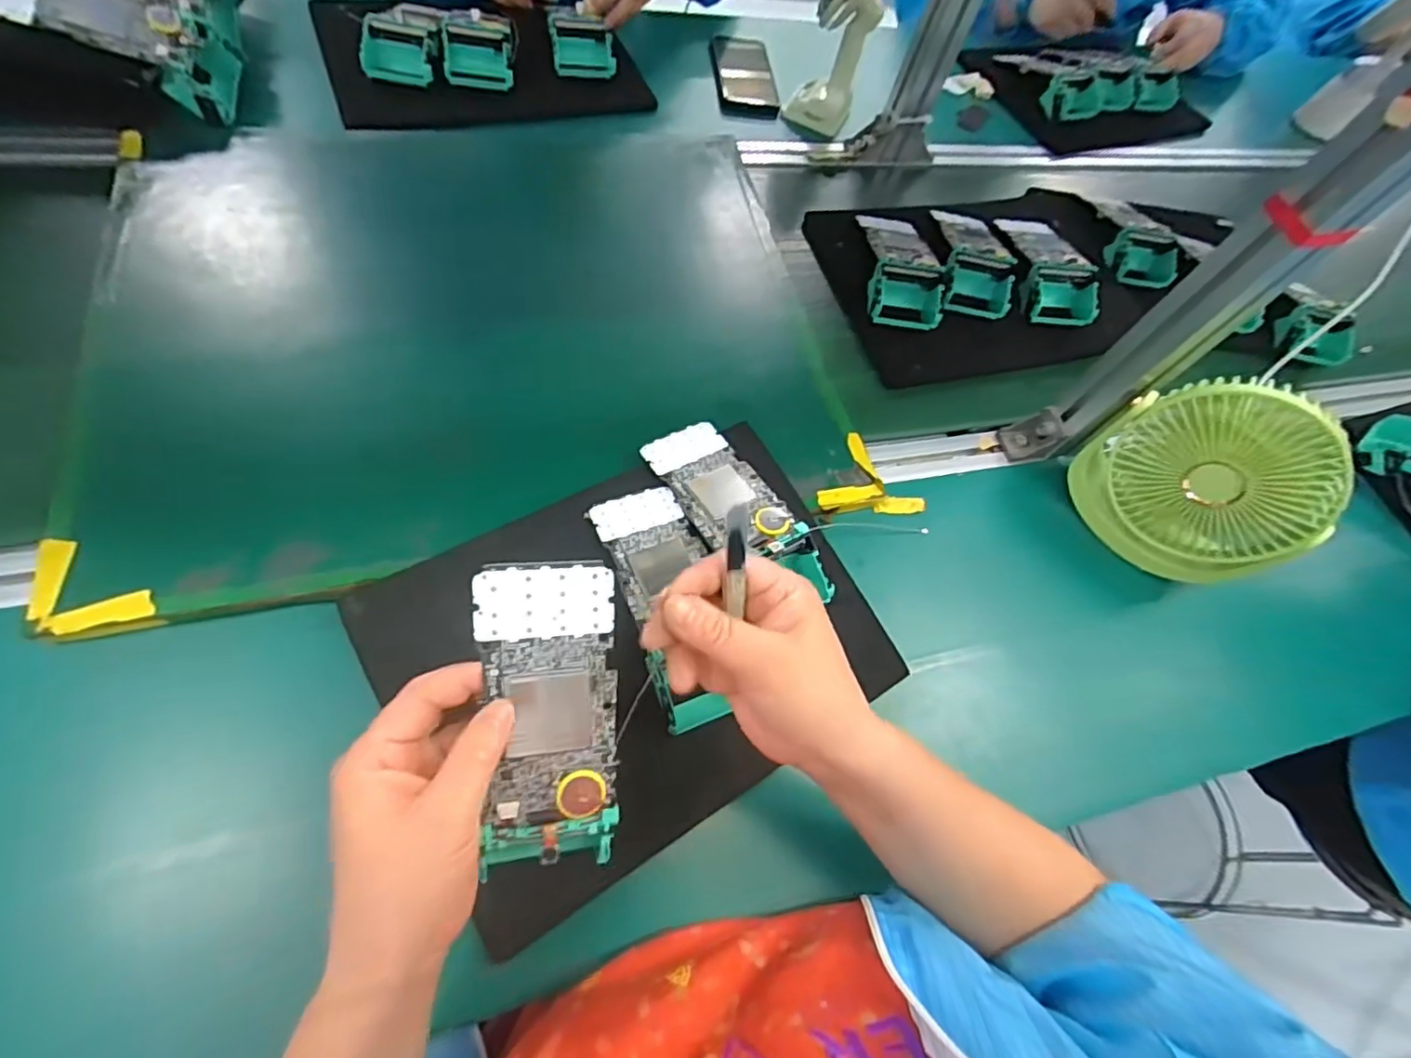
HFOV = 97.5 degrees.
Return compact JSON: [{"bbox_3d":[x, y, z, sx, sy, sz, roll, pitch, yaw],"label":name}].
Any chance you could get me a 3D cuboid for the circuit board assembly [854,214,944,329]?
[{"bbox_3d":[0.204,-0.289,0.661,0.073,0.051,0.173,2,55,-3],"label":"circuit board assembly"}]

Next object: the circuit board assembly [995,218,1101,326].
[{"bbox_3d":[0.380,-0.299,0.691,0.073,0.046,0.172,5,55,-1],"label":"circuit board assembly"}]

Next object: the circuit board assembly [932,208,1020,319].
[{"bbox_3d":[0.292,-0.300,0.678,0.075,0.053,0.176,10,55,3],"label":"circuit board assembly"}]

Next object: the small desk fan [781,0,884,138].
[{"bbox_3d":[0.150,-0.565,0.728,0.084,0.190,0.072,11,55,3],"label":"small desk fan"}]

